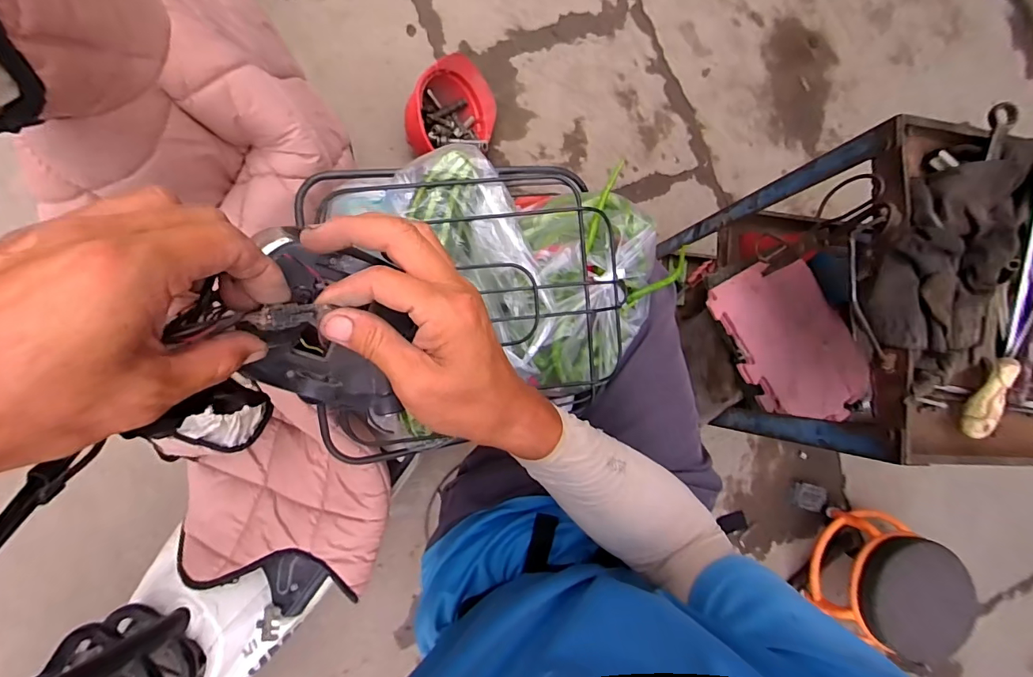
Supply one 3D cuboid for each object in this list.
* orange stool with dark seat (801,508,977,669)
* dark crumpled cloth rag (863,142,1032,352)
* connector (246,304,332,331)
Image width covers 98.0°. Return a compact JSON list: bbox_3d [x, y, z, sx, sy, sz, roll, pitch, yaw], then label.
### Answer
[{"bbox_3d":[0.904,0.583,1.093,0.254,0.191,0.265,1,86,-9],"label":"orange stool with dark seat"},{"bbox_3d":[0.512,-0.115,0.513,0.156,0.043,0.293,24,83,-7],"label":"dark crumpled cloth rag"},{"bbox_3d":[-0.121,-0.012,0.241,0.037,0.006,0.013,-11,92,-30],"label":"connector"}]

